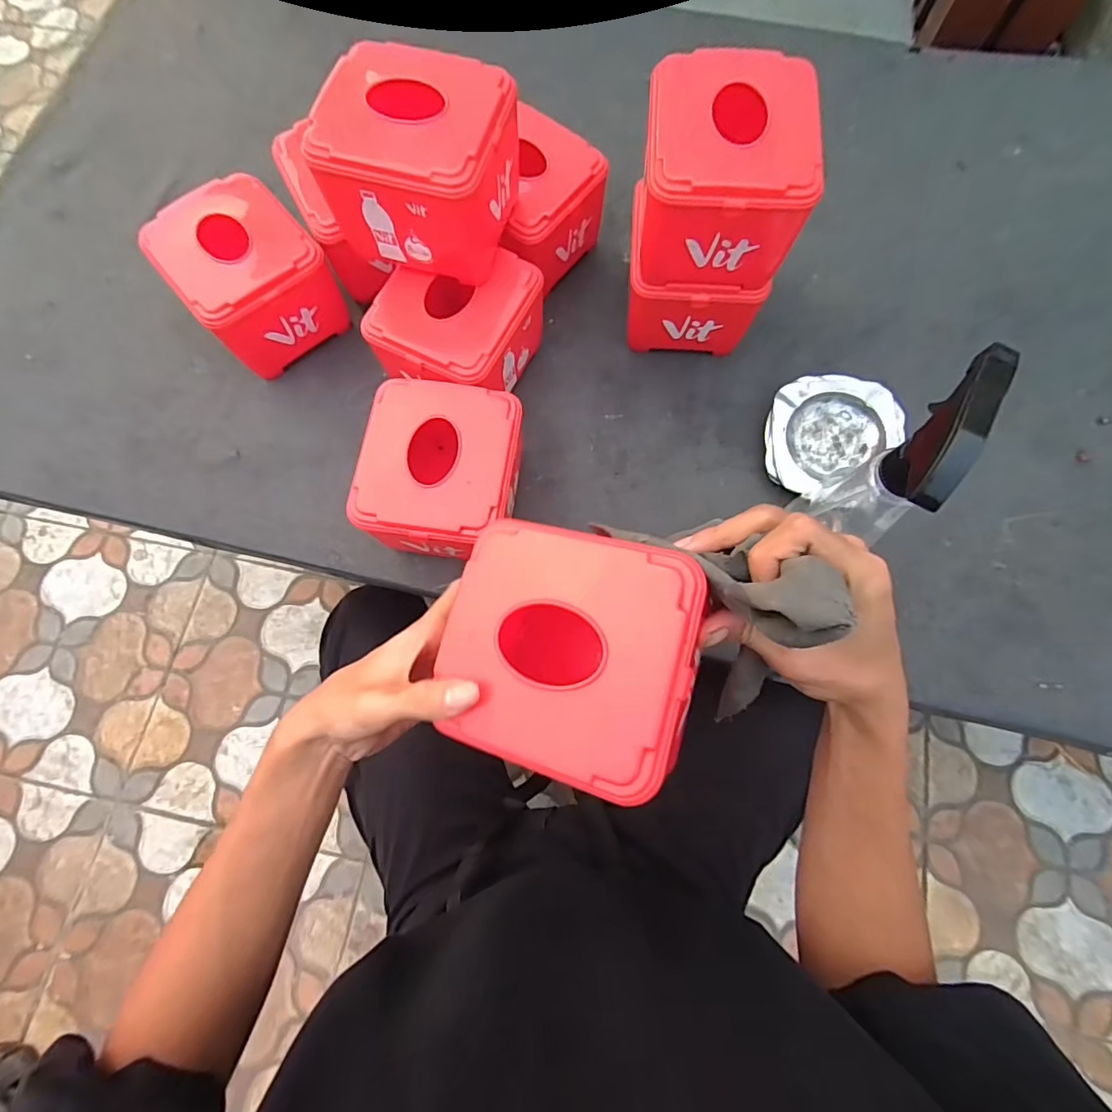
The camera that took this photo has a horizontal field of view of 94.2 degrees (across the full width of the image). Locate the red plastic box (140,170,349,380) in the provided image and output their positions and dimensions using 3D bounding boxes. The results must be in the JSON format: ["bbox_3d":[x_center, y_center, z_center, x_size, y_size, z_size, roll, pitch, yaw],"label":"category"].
[{"bbox_3d":[-0.278,-0.254,0.473,0.112,0.088,0.118,-41,78,-10],"label":"red plastic box"}]

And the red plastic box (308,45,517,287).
[{"bbox_3d":[-0.099,-0.290,0.390,0.118,0.098,0.103,15,75,4],"label":"red plastic box"}]

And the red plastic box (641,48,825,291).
[{"bbox_3d":[0.122,-0.284,0.392,0.114,0.097,0.114,4,74,1],"label":"red plastic box"}]

